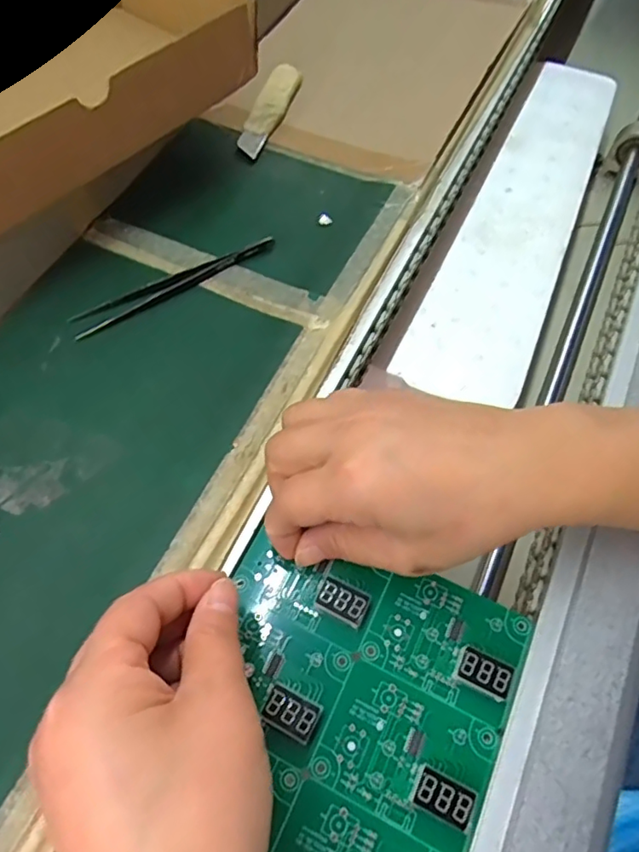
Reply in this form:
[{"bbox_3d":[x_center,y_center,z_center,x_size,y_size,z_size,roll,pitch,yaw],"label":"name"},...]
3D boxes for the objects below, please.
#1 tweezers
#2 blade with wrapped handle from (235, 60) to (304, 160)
[{"bbox_3d":[-0.088,-0.088,0.350,0.133,0.008,0.018,-27,66,-13],"label":"tweezers"},{"bbox_3d":[-0.038,-0.242,0.430,0.025,0.008,0.105,15,64,8],"label":"blade with wrapped handle"}]

